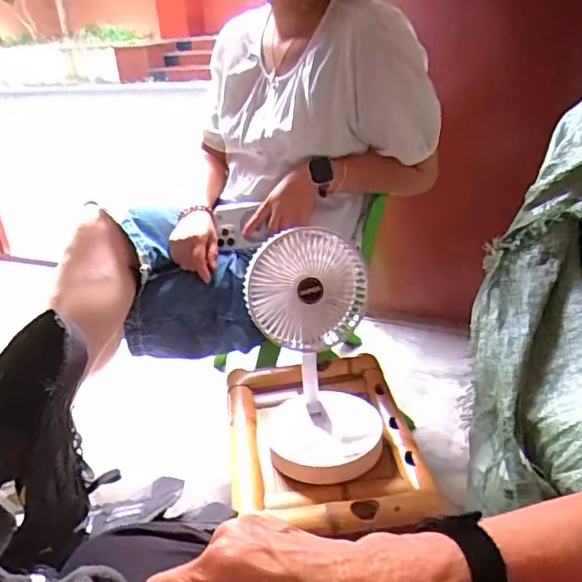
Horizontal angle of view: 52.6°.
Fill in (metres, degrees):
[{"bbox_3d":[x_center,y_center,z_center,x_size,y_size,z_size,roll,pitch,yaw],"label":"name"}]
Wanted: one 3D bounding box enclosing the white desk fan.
[{"bbox_3d":[0.033,0.091,0.801,0.172,0.302,0.189,-5,26,0],"label":"white desk fan"}]

